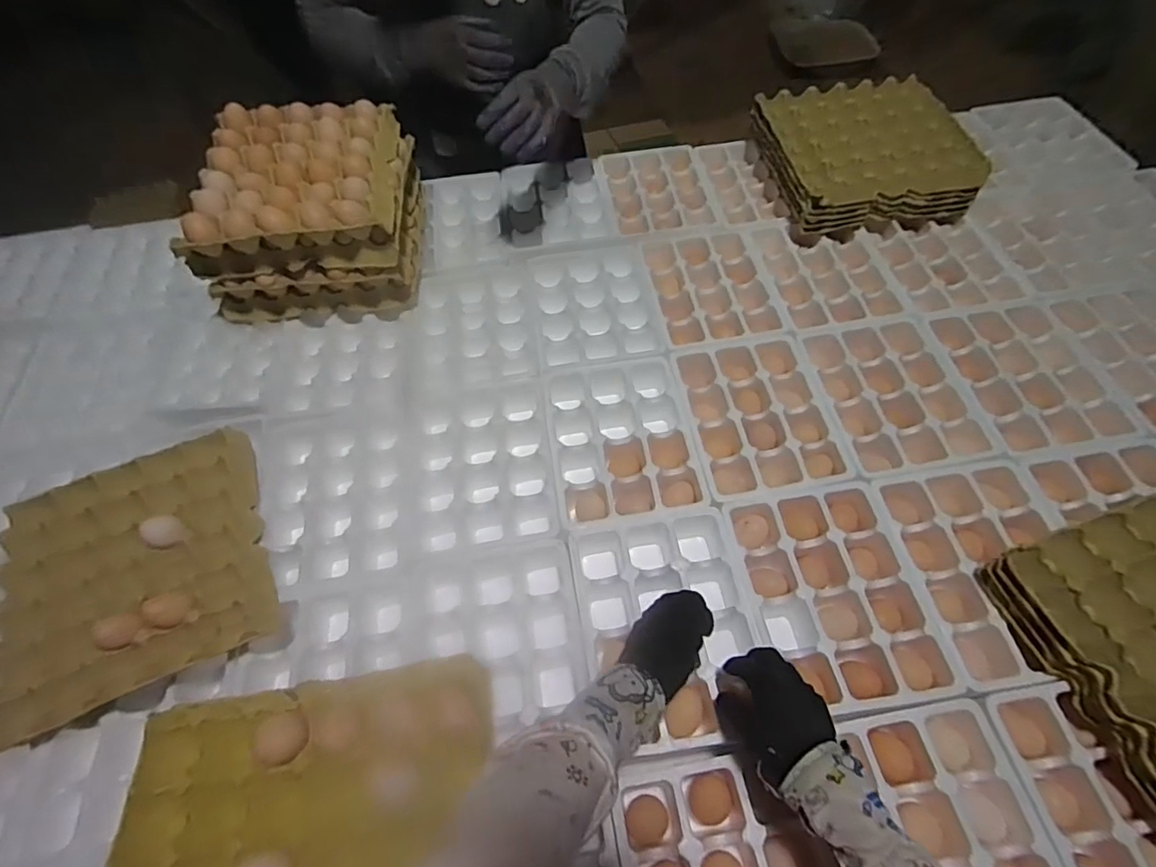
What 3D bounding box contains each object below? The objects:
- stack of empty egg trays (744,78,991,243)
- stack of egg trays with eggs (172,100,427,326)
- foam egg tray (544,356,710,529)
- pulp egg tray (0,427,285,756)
[{"bbox_3d":[0.477,-0.473,0.964,0.295,0.107,0.259,-11,57,-3],"label":"stack of empty egg trays"},{"bbox_3d":[-0.403,-0.337,0.876,0.286,0.191,0.285,-5,56,0],"label":"stack of egg trays with eggs"},{"bbox_3d":[0.055,0.015,0.768,0.181,0.052,0.246,-8,58,-2],"label":"foam egg tray"},{"bbox_3d":[-0.507,0.158,0.651,0.282,0.051,0.290,-23,58,-11],"label":"pulp egg tray"}]

